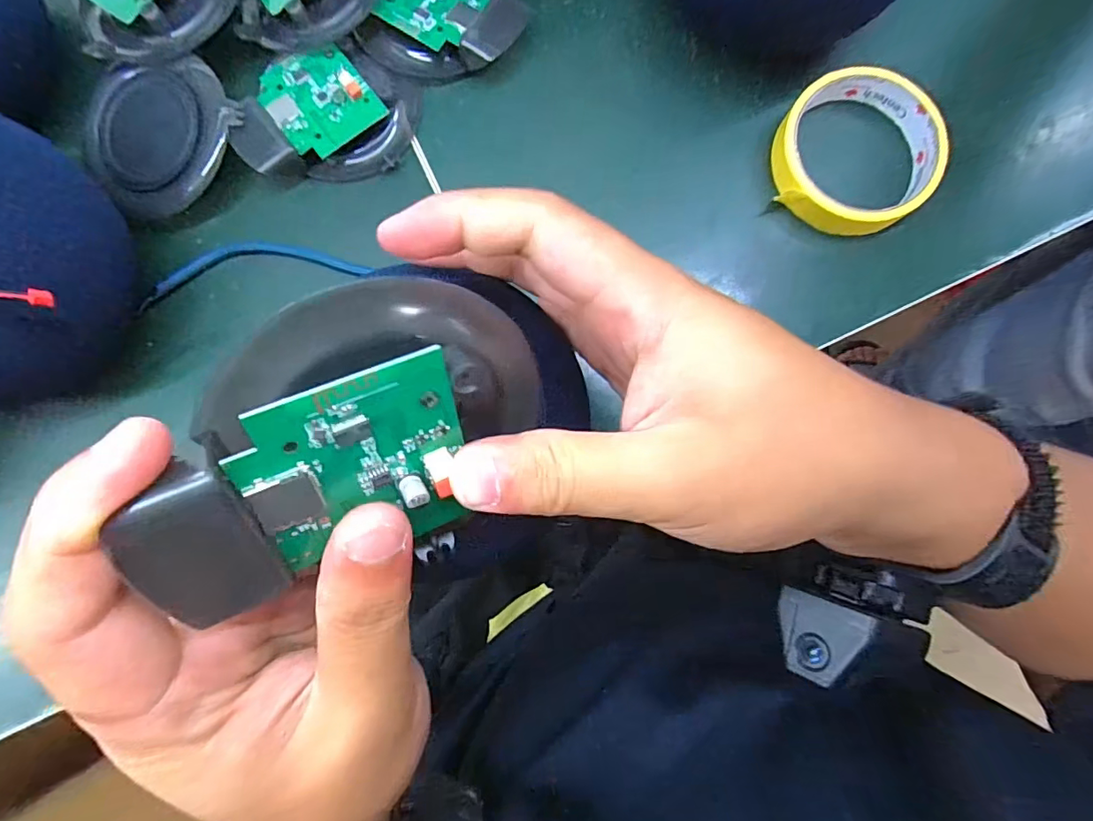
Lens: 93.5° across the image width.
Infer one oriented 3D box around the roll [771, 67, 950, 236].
[{"bbox_3d":[0.170,-0.141,0.283,0.085,0.026,0.083,0,84,0],"label":"roll"}]

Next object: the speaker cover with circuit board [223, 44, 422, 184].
[{"bbox_3d":[-0.120,-0.164,0.284,0.093,0.016,0.067,-5,84,-1],"label":"speaker cover with circuit board"}]

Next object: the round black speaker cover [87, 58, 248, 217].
[{"bbox_3d":[-0.210,-0.151,0.277,0.082,0.020,0.082,0,84,0],"label":"round black speaker cover"}]

